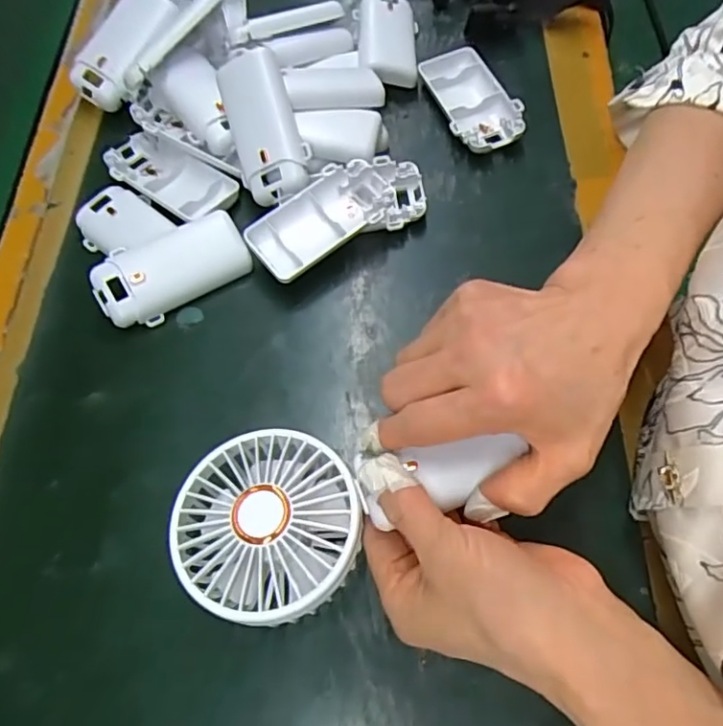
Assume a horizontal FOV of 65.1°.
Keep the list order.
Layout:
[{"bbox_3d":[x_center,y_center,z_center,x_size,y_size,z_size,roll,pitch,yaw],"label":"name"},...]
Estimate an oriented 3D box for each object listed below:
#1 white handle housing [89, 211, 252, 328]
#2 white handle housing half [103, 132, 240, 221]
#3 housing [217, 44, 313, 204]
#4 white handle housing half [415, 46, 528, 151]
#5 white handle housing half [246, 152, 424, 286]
[{"bbox_3d":[-0.119,-0.059,0.356,0.092,0.024,0.043,-31,68,-12],"label":"white handle housing"},{"bbox_3d":[-0.131,-0.126,0.385,0.095,0.014,0.042,31,70,15],"label":"white handle housing half"},{"bbox_3d":[-0.065,-0.157,0.371,0.043,0.019,0.100,-16,85,-5],"label":"housing"},{"bbox_3d":[0.078,-0.189,0.409,0.047,0.017,0.094,-22,67,-8],"label":"white handle housing half"},{"bbox_3d":[-0.014,-0.096,0.368,0.118,0.027,0.054,-30,68,-11],"label":"white handle housing half"}]

